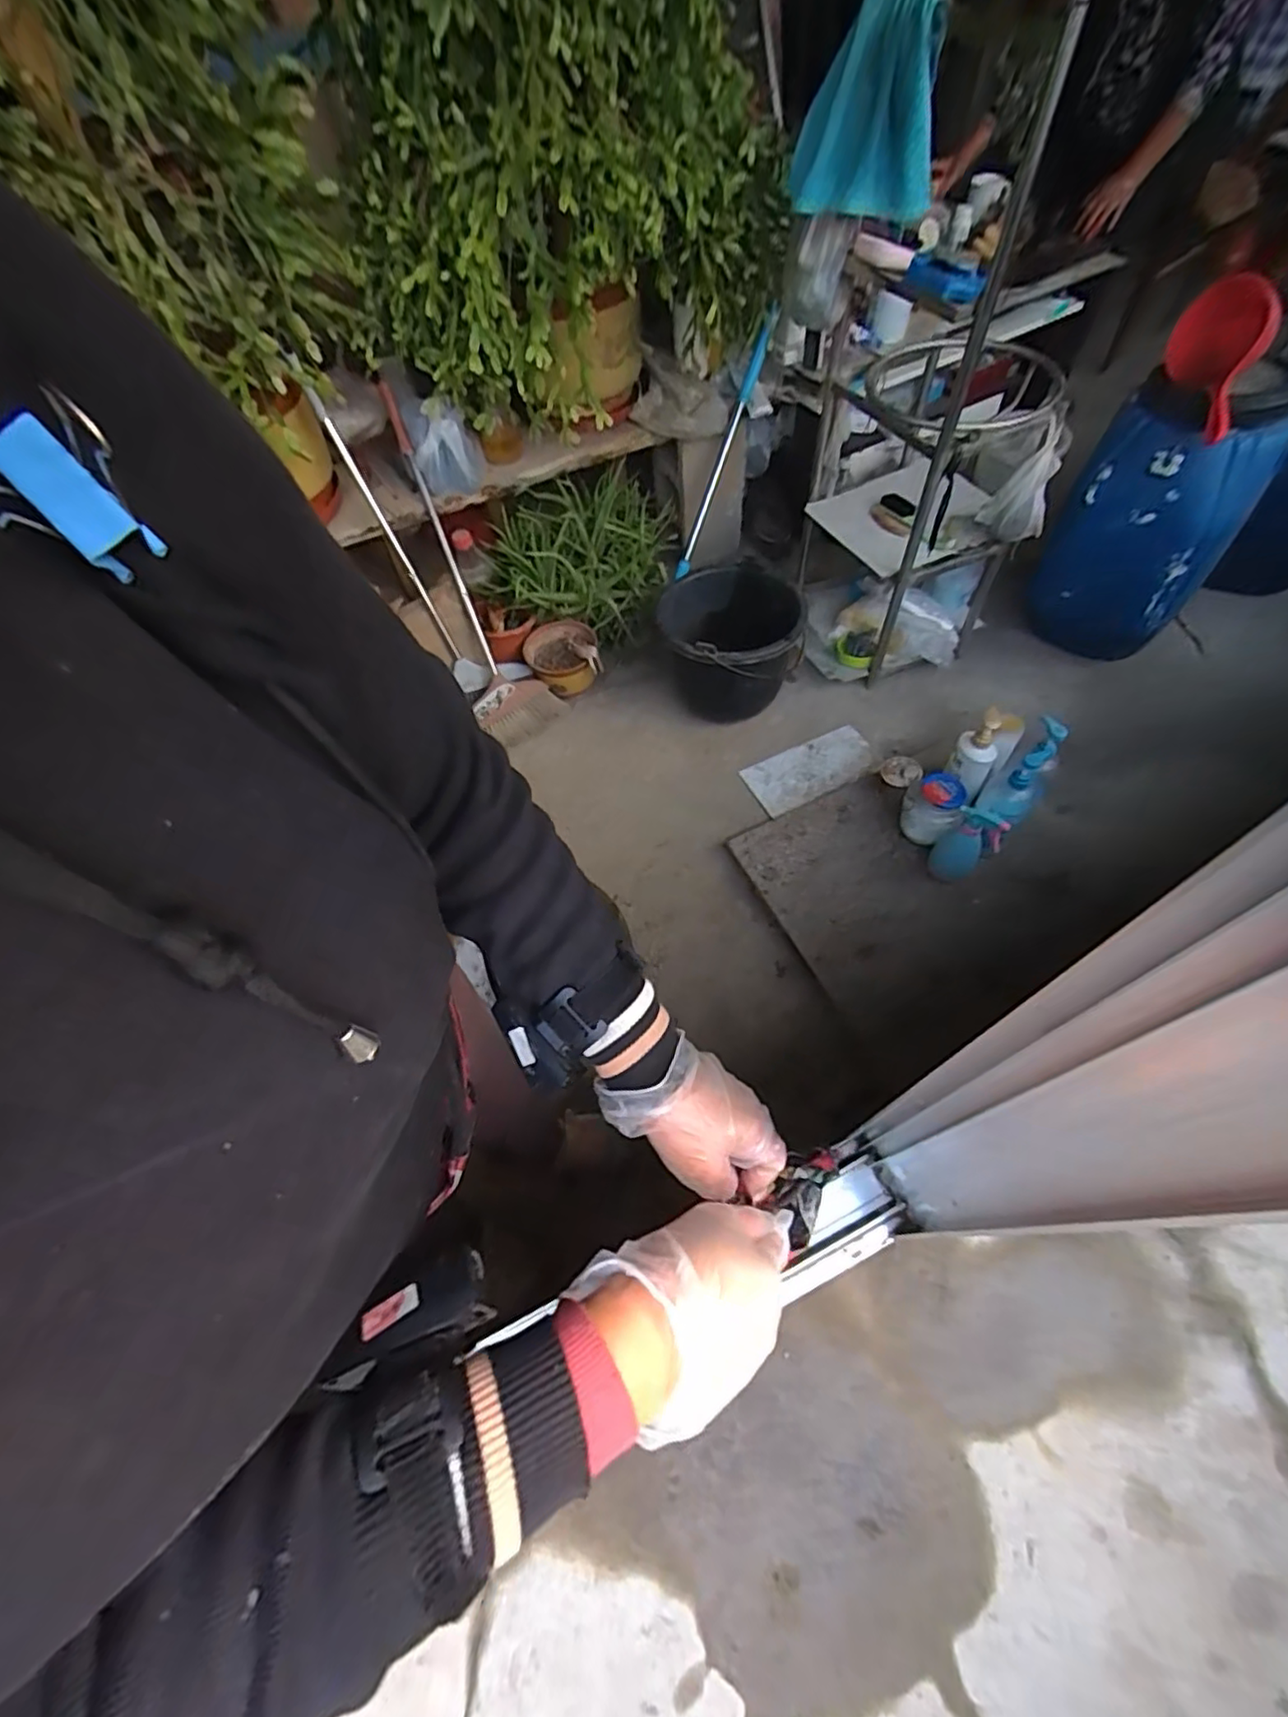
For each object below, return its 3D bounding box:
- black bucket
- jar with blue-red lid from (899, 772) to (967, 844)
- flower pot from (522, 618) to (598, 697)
[{"bbox_3d":[0.205,-0.468,1.522,0.332,0.308,0.309,-2,59,4],"label":"black bucket"},{"bbox_3d":[0.575,-0.098,1.272,0.110,0.138,0.093,30,66,21],"label":"jar with blue-red lid"},{"bbox_3d":[-0.210,-0.513,1.628,0.182,0.104,0.175,-15,59,-3],"label":"flower pot"}]

